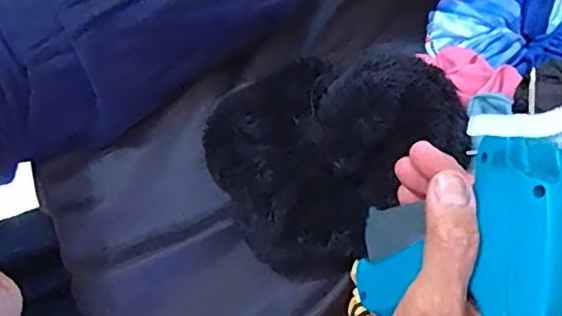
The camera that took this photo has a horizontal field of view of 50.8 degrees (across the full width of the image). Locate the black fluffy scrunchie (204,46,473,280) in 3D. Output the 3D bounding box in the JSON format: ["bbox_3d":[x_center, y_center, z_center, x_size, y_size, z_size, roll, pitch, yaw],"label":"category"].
[{"bbox_3d":[0.030,-0.007,0.342,0.133,0.068,0.117,-29,76,-10],"label":"black fluffy scrunchie"}]

